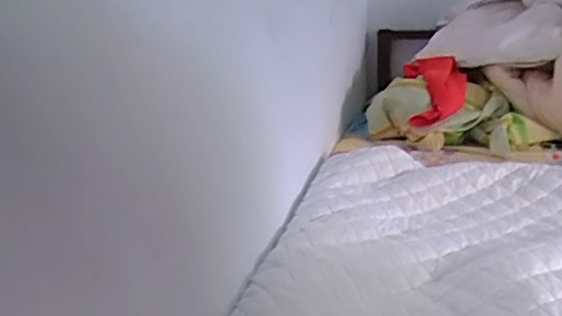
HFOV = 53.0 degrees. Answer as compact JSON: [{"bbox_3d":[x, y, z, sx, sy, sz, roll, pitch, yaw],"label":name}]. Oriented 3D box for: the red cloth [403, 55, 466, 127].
[{"bbox_3d":[0.430,-0.202,1.560,0.172,0.073,0.357,-2,34,8],"label":"red cloth"}]

